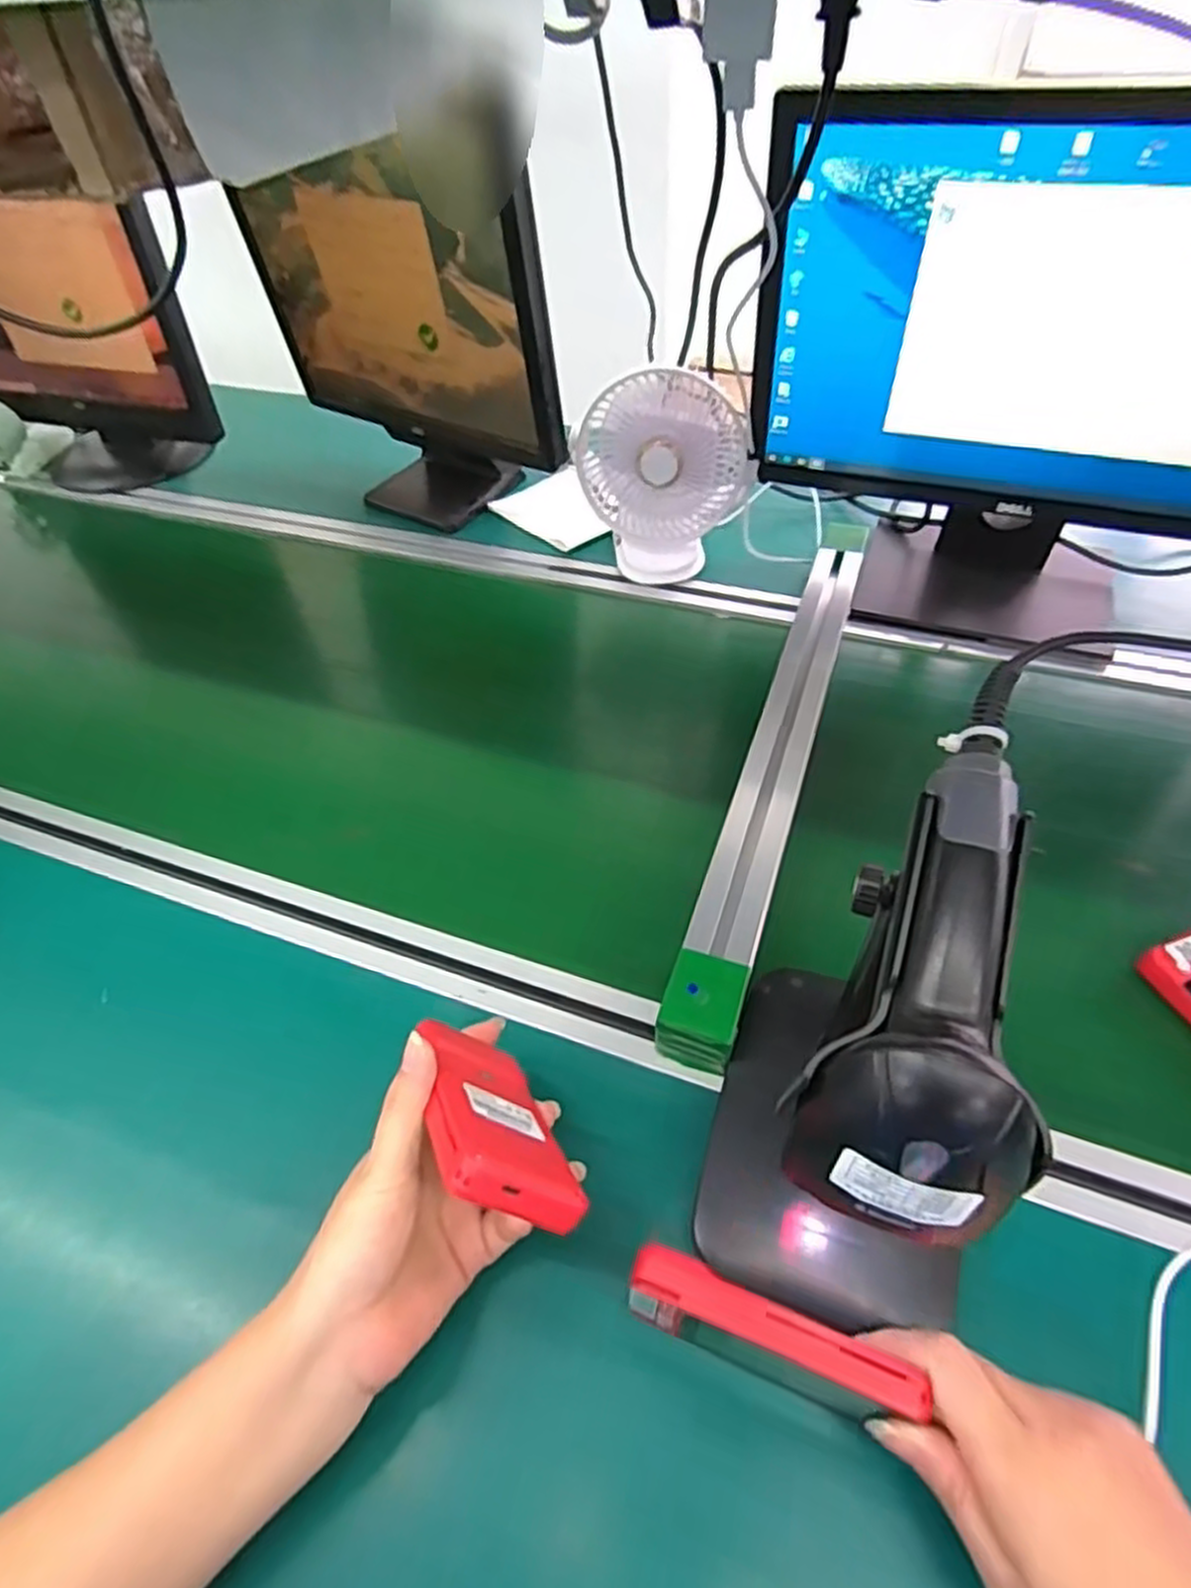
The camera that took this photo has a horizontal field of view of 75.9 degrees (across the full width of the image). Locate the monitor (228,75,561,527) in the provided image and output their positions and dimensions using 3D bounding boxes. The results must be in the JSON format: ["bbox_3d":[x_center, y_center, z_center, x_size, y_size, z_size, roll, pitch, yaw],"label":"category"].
[{"bbox_3d":[-0.175,-0.462,0.792,0.376,0.387,0.138,32,57,28],"label":"monitor"}]

